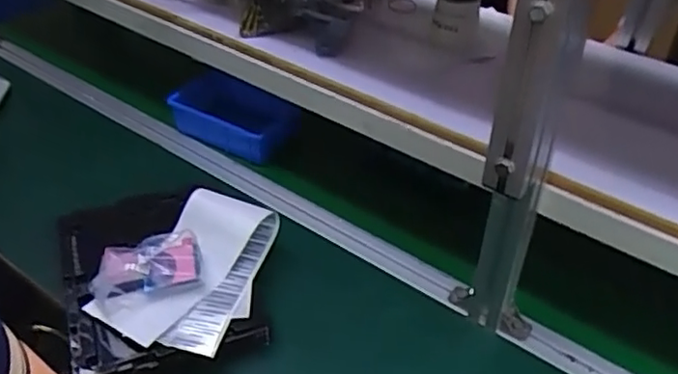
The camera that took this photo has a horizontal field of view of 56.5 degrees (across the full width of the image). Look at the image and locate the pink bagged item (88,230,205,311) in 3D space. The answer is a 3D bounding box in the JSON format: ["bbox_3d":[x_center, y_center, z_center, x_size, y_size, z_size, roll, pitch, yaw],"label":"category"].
[{"bbox_3d":[-0.227,0.097,0.752,0.121,0.030,0.077,-10,72,-9],"label":"pink bagged item"}]

